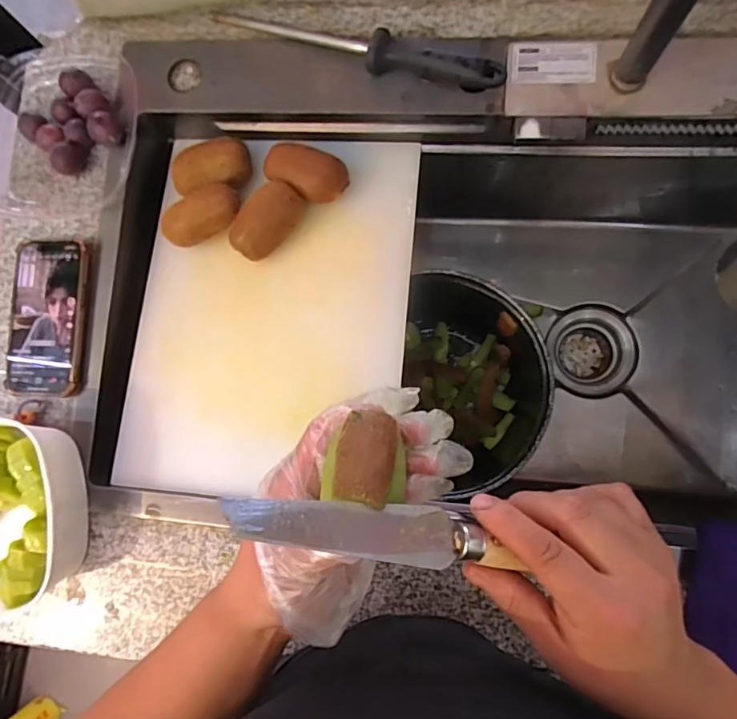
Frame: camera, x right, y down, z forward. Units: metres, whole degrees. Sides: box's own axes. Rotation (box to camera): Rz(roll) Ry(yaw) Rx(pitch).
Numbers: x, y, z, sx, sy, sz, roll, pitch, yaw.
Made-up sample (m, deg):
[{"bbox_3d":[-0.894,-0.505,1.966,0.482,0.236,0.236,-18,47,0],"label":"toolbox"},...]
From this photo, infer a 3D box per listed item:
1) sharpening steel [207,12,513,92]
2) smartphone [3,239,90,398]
[{"bbox_3d":[-0.013,-0.282,0.456,0.273,0.035,0.029,19,86,8],"label":"sharpening steel"},{"bbox_3d":[-0.322,-0.041,0.500,0.084,0.011,0.153,5,89,7],"label":"smartphone"}]

